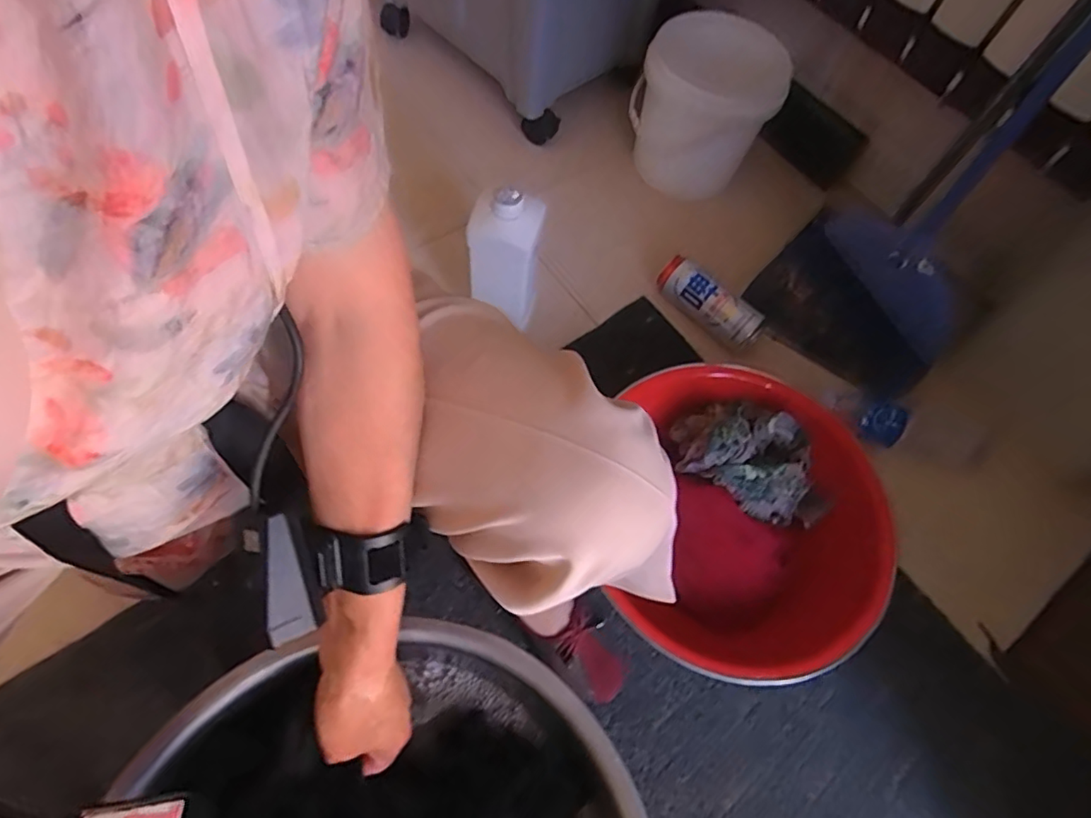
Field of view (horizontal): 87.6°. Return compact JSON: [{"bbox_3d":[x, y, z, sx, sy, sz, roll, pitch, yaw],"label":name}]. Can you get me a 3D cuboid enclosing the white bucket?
[{"bbox_3d":[0.271,-0.494,0.932,0.193,0.210,0.198,2,64,-4],"label":"white bucket"}]

